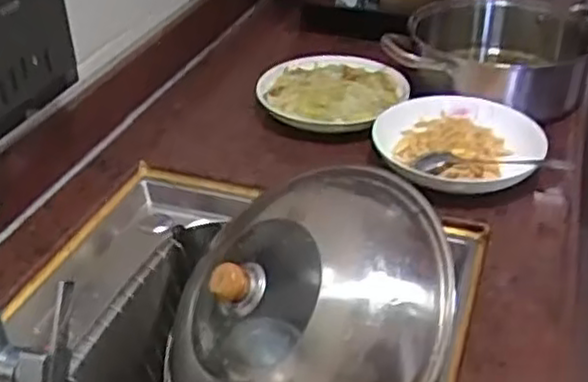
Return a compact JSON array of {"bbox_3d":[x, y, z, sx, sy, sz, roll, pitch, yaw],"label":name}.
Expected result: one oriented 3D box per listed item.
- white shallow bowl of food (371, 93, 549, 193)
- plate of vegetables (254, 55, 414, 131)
[{"bbox_3d":[0.199,-0.059,0.891,0.197,0.040,0.186,-1,34,1],"label":"white shallow bowl of food"},{"bbox_3d":[0.053,-0.133,1.003,0.201,0.037,0.171,4,35,7],"label":"plate of vegetables"}]

